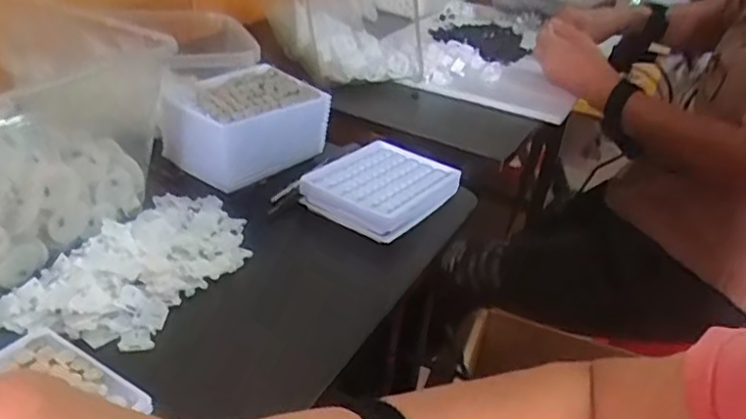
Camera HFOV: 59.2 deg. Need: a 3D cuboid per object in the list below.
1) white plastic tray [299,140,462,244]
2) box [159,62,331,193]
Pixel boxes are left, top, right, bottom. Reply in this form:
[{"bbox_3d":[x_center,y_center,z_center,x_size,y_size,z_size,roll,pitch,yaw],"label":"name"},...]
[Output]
[{"bbox_3d":[0.009,-0.023,0.610,0.101,0.021,0.132,24,34,25],"label":"white plastic tray"},{"bbox_3d":[-0.120,-0.084,0.627,0.108,0.074,0.126,25,35,27],"label":"box"}]

